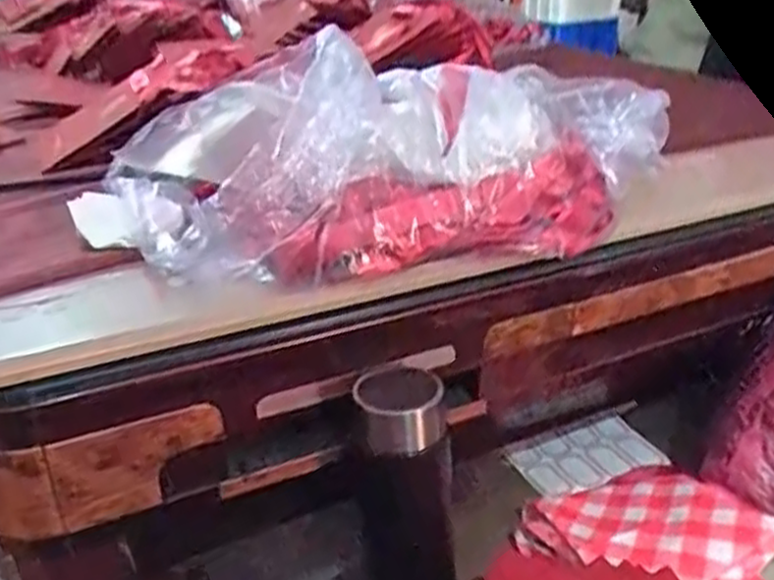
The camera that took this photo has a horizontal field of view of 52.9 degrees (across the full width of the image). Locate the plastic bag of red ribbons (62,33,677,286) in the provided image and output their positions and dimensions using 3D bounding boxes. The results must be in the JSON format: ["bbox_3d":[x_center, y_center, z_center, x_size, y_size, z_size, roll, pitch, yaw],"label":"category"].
[{"bbox_3d":[-0.013,-0.092,0.545,0.395,0.120,0.151,-8,27,-15],"label":"plastic bag of red ribbons"}]

